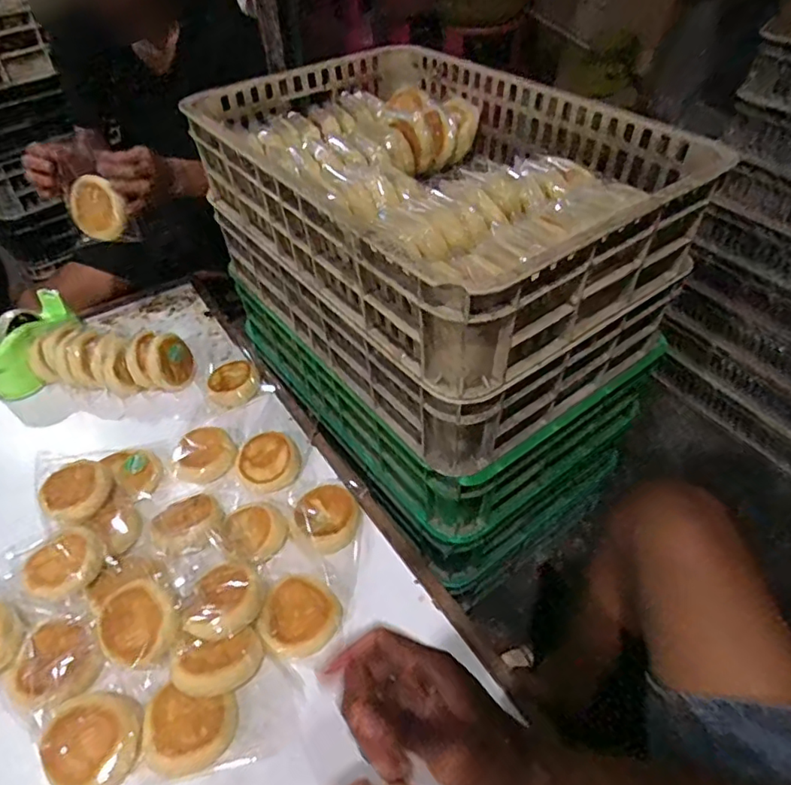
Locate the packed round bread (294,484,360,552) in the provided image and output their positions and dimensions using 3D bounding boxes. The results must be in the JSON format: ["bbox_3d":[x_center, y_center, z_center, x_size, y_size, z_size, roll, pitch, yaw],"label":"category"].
[{"bbox_3d":[-0.092,0.173,0.779,0.090,0.028,0.091,-1,46,1],"label":"packed round bread"}]

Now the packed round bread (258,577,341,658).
[{"bbox_3d":[-0.118,0.270,0.676,0.091,0.034,0.089,-1,46,1],"label":"packed round bread"}]

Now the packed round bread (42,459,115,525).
[{"bbox_3d":[-0.454,0.145,0.799,0.086,0.042,0.099,24,51,23],"label":"packed round bread"}]

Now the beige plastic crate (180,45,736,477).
[{"bbox_3d":[0.041,-0.241,0.774,0.422,0.259,0.596,-30,52,-25],"label":"beige plastic crate"}]

